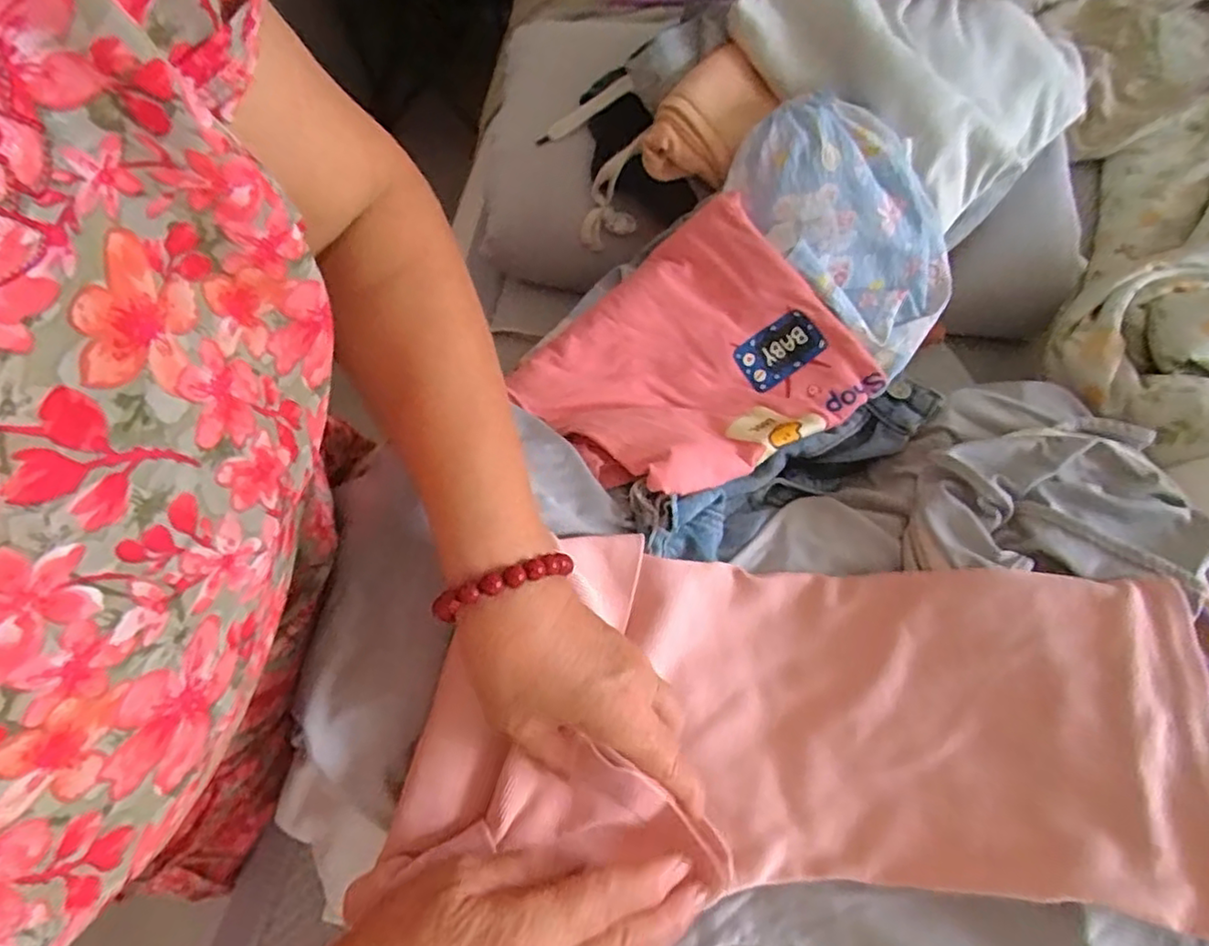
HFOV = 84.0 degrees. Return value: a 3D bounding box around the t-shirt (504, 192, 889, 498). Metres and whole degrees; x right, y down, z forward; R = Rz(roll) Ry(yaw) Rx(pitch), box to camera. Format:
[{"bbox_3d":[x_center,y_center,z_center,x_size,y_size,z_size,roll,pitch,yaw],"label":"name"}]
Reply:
[{"bbox_3d":[0.060,-0.080,0.463,0.217,0.079,0.168,-34,68,-13],"label":"t-shirt"}]

